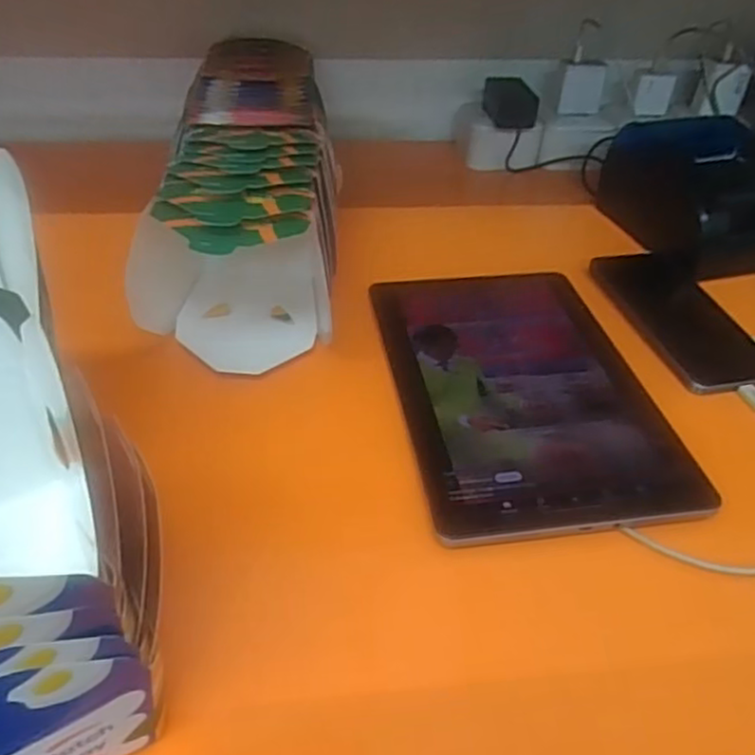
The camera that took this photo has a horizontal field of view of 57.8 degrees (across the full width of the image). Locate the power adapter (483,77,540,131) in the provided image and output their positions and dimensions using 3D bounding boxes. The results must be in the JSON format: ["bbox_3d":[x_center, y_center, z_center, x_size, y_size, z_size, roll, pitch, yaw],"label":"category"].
[{"bbox_3d":[0.140,-0.293,0.726,0.046,0.038,0.070,-1,40,-6],"label":"power adapter"}]

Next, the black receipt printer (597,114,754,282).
[{"bbox_3d":[0.292,-0.171,0.617,0.097,0.094,0.179,-9,42,-15],"label":"black receipt printer"}]

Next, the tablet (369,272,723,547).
[{"bbox_3d":[0.094,0.002,0.467,0.162,0.014,0.247,-4,40,-9],"label":"tablet"}]

